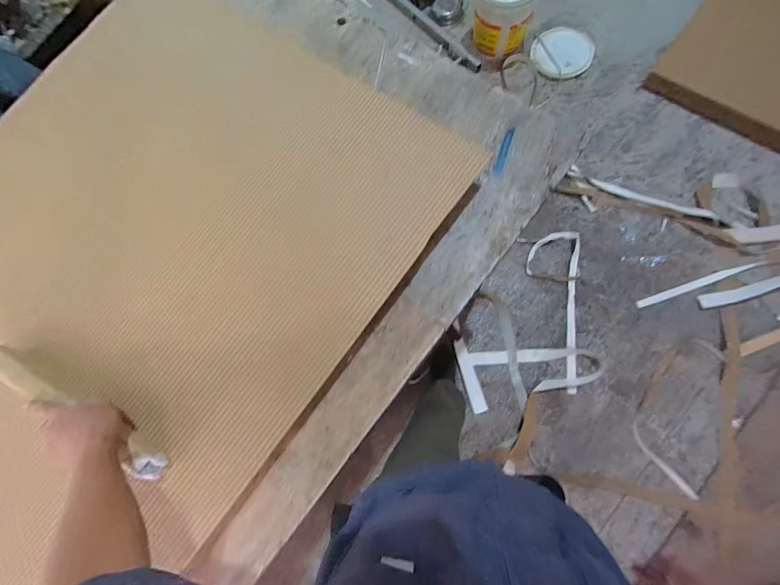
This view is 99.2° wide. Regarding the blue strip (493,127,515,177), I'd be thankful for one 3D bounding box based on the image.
[{"bbox_3d":[0.217,-0.268,0.631,0.017,0.006,0.102,17,82,10],"label":"blue strip"}]

